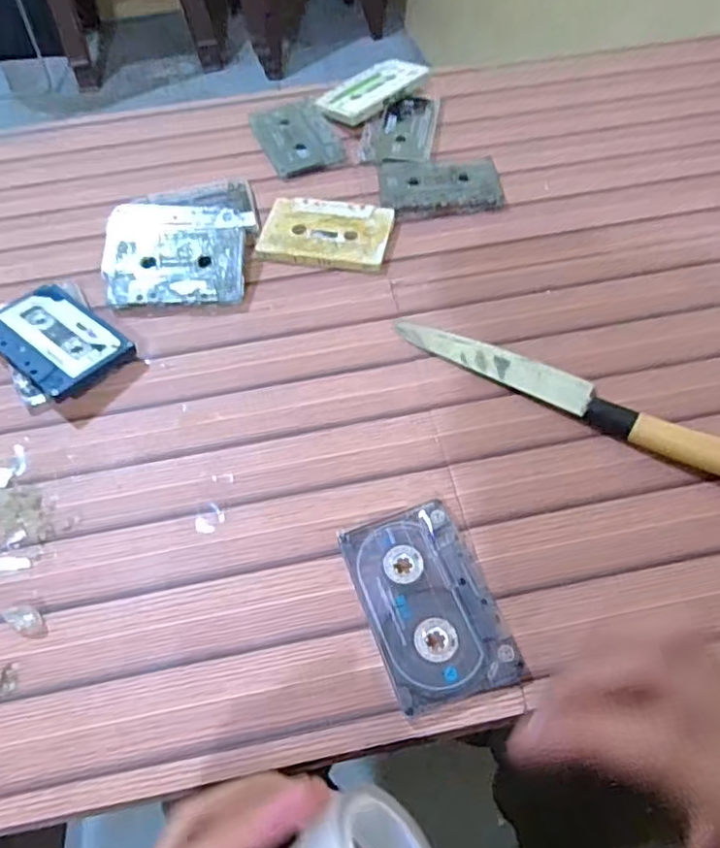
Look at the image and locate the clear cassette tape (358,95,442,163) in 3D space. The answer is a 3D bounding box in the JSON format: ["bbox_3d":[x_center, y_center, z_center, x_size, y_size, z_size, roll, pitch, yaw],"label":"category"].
[{"bbox_3d":[0.037,-0.272,0.561,0.063,0.009,0.095,8,57,7],"label":"clear cassette tape"}]

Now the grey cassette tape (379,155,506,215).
[{"bbox_3d":[0.067,-0.205,0.517,0.098,0.013,0.068,-4,56,0],"label":"grey cassette tape"}]

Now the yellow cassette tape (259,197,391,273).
[{"bbox_3d":[-0.026,-0.152,0.488,0.099,0.012,0.067,5,57,6],"label":"yellow cassette tape"}]

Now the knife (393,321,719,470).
[{"bbox_3d":[0.132,-0.022,0.387,0.243,0.021,0.024,28,62,19],"label":"knife"}]

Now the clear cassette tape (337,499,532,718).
[{"bbox_3d":[0.034,0.092,0.322,0.063,0.012,0.101,-18,58,-10],"label":"clear cassette tape"}]

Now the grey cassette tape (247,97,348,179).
[{"bbox_3d":[-0.059,-0.265,0.562,0.064,0.011,0.100,-20,58,-11],"label":"grey cassette tape"}]

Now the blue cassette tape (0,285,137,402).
[{"bbox_3d":[-0.211,-0.057,0.425,0.097,0.015,0.065,35,58,22],"label":"blue cassette tape"}]

